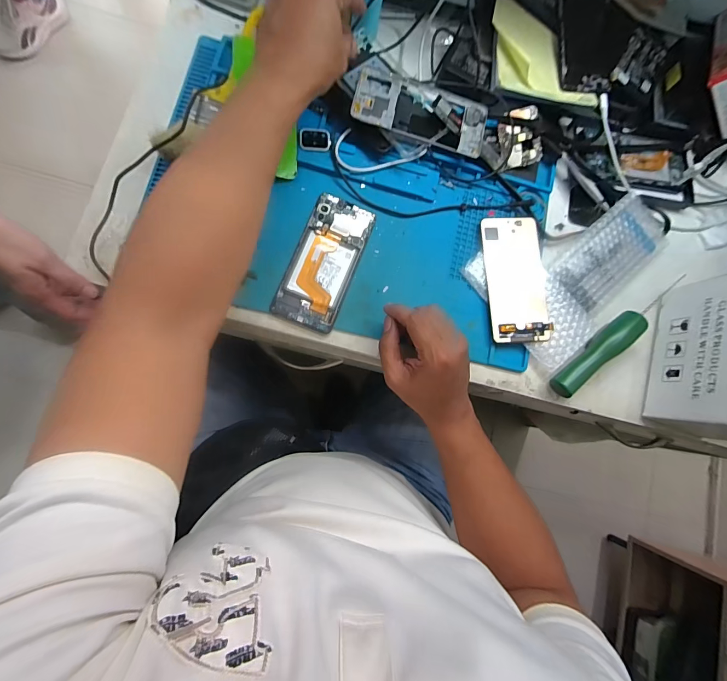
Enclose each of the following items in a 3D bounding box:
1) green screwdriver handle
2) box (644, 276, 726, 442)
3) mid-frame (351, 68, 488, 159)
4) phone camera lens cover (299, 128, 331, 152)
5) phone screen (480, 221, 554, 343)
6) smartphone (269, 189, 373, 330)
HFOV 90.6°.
[{"bbox_3d":[0.283,0.015,0.436,0.137,0.029,0.029,-39,90,-10],"label":"green screwdriver handle"},{"bbox_3d":[0.421,0.018,0.425,0.088,0.098,0.181,19,82,-5],"label":"box"},{"bbox_3d":[0.069,-0.275,0.438,0.162,0.012,0.071,14,81,-7],"label":"mid-frame"},{"bbox_3d":[-0.059,-0.245,0.438,0.036,0.008,0.027,0,84,-7],"label":"phone camera lens cover"},{"bbox_3d":[0.188,-0.076,0.442,0.074,0.008,0.156,-2,81,-4],"label":"phone screen"},{"bbox_3d":[-0.045,-0.092,0.419,0.071,0.008,0.158,22,81,-4],"label":"smartphone"}]

